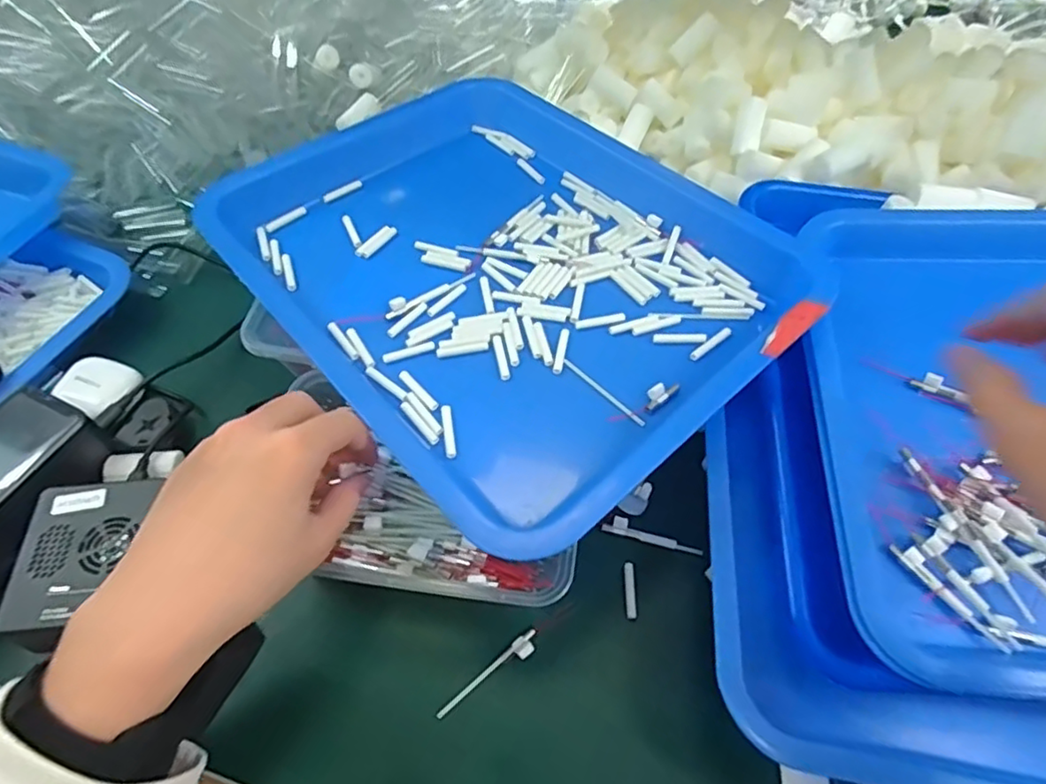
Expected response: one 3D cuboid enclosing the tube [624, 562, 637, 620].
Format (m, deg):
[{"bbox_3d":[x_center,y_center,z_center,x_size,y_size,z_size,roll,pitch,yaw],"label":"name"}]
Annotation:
[{"bbox_3d":[0.061,0.112,0.350,0.006,0.004,0.031,2,56,1],"label":"tube"}]

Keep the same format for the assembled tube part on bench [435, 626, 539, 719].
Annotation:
[{"bbox_3d":[-0.018,0.147,0.324,0.063,0.004,0.011,-31,61,-20],"label":"assembled tube part on bench"}]

